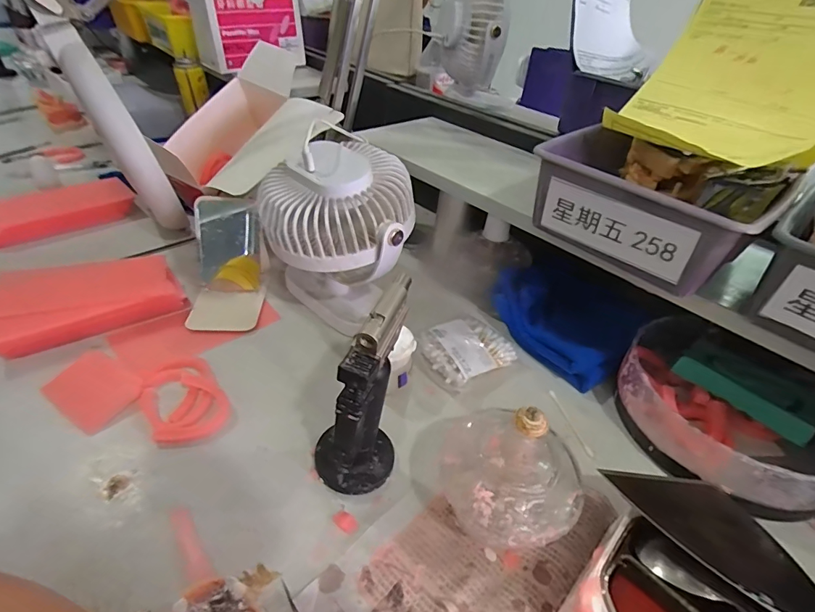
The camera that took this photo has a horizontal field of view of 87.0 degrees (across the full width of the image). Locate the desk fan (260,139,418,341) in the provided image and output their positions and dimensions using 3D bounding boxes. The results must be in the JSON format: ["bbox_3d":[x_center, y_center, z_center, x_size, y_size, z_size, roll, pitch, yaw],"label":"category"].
[{"bbox_3d":[-0.067,-0.062,0.417,0.138,0.151,0.109,3,39,-3],"label":"desk fan"}]

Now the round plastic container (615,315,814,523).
[{"bbox_3d":[0.285,0.083,0.381,0.181,0.054,0.172,3,39,-3],"label":"round plastic container"}]

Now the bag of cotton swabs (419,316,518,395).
[{"bbox_3d":[0.057,0.043,0.420,0.088,0.024,0.065,-23,47,-31],"label":"bag of cotton swabs"}]

